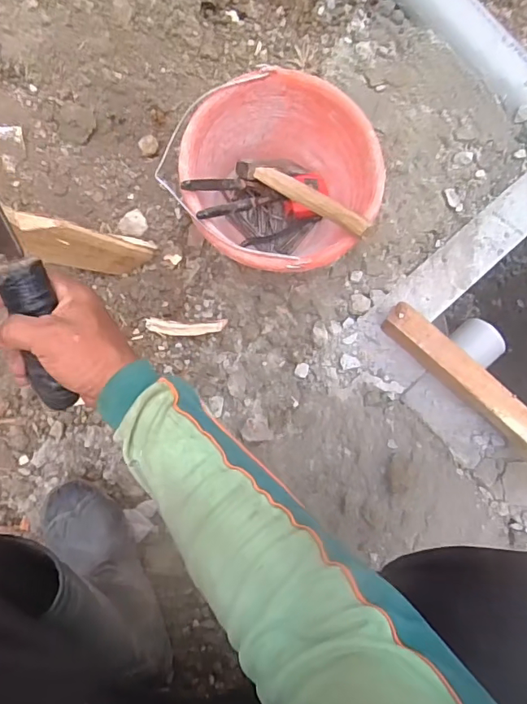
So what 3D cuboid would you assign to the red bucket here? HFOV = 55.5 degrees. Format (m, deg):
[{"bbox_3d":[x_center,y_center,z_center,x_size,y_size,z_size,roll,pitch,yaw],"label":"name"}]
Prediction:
[{"bbox_3d":[0.024,-0.210,0.680,0.237,0.188,0.233,0,80,1],"label":"red bucket"}]

